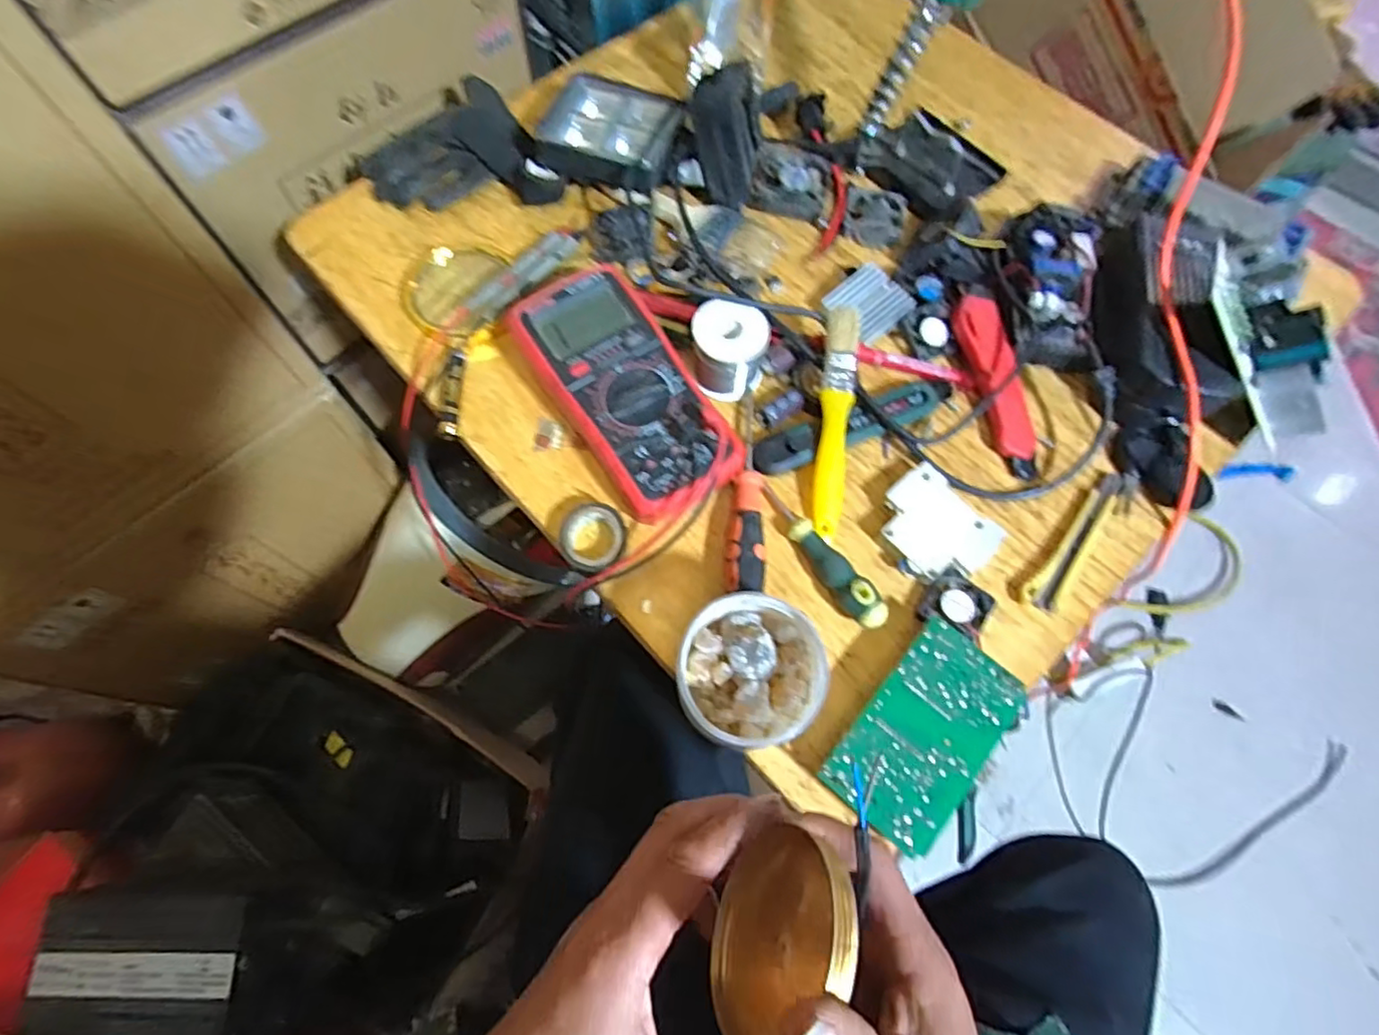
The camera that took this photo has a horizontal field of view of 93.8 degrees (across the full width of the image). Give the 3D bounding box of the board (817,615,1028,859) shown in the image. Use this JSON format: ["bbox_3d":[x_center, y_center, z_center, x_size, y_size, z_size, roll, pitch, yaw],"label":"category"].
[{"bbox_3d":[0.141,0.131,0.390,0.069,0.029,0.123,40,72,13],"label":"board"}]

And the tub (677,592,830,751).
[{"bbox_3d":[0.037,0.093,0.385,0.084,0.055,0.084,1,68,-2],"label":"tub"}]

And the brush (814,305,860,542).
[{"bbox_3d":[0.104,-0.068,0.458,0.023,0.010,0.163,6,87,0],"label":"brush"}]

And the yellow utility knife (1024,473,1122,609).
[{"bbox_3d":[0.274,0.015,0.454,0.019,0.007,0.124,39,72,13],"label":"yellow utility knife"}]

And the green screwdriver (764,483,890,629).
[{"bbox_3d":[0.088,0.023,0.434,0.021,0.025,0.120,-30,72,-13],"label":"green screwdriver"}]

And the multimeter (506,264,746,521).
[{"bbox_3d":[-0.043,-0.084,0.453,0.090,0.047,0.193,-32,73,-14],"label":"multimeter"}]

